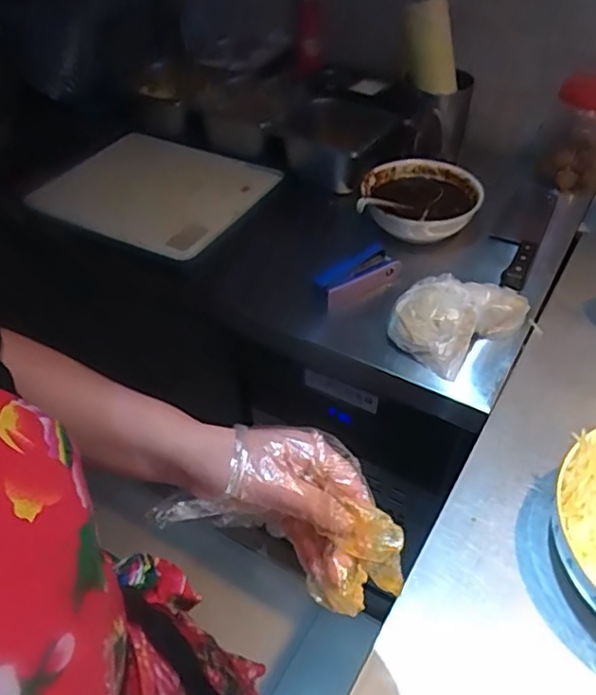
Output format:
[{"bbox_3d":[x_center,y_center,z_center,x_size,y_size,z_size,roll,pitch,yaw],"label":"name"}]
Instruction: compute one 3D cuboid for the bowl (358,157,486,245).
[{"bbox_3d":[0.188,-0.225,0.914,0.170,0.068,0.157,-2,42,2],"label":"bowl"}]

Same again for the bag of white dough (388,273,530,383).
[{"bbox_3d":[0.206,-0.048,0.740,0.179,0.068,0.097,-30,49,-26],"label":"bag of white dough"}]

